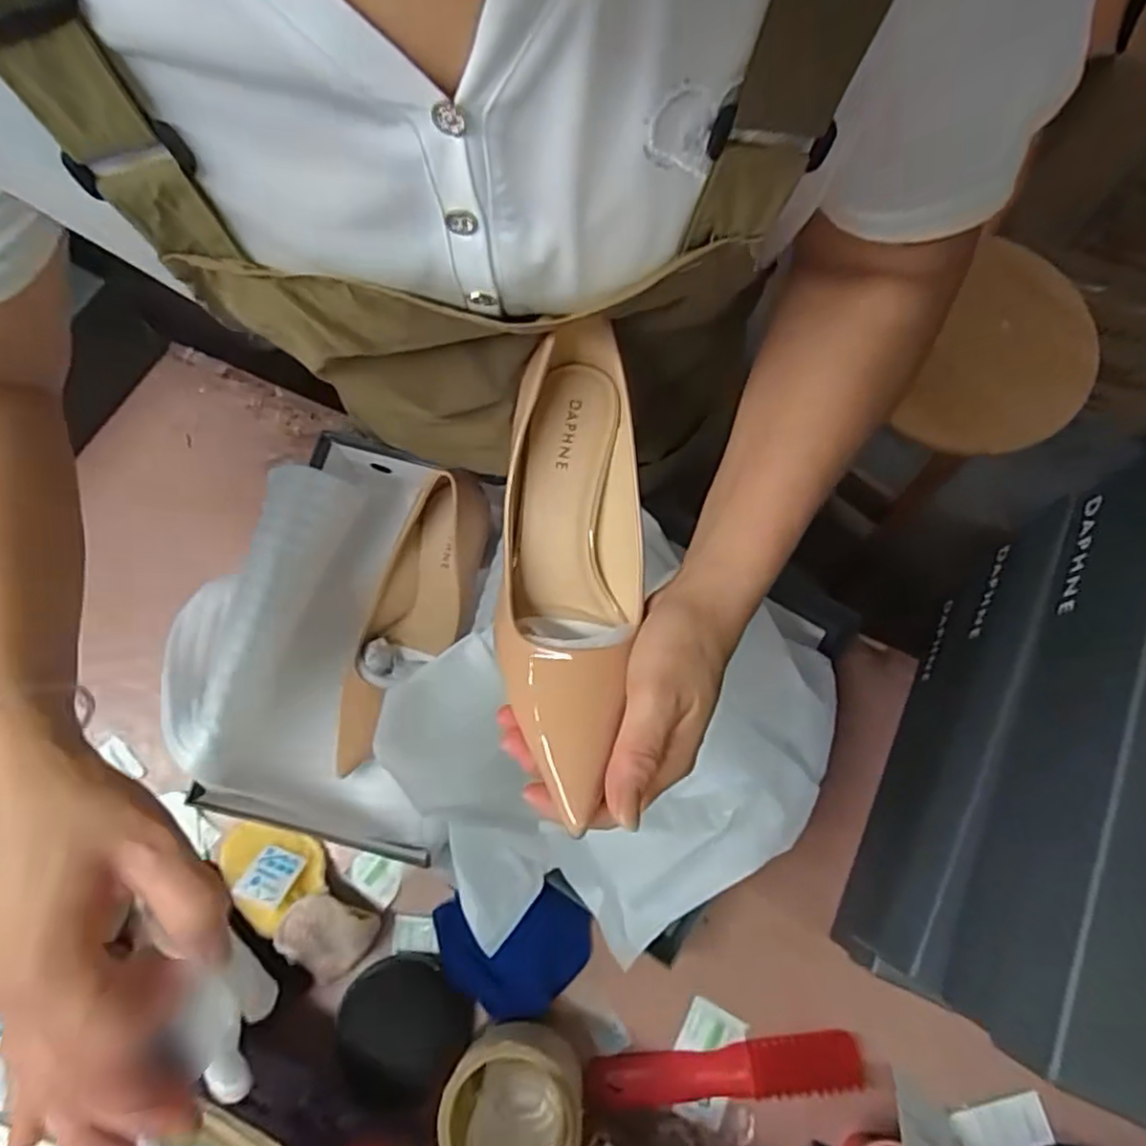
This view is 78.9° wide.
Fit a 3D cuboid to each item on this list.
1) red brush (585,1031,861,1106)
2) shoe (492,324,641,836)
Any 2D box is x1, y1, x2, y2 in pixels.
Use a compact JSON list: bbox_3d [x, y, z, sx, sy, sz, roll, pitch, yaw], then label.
[{"bbox_3d":[0.107,0.361,0.502,0.196,0.019,0.035,-6,73,0],"label":"red brush"},{"bbox_3d":[-0.001,-0.010,0.355,0.071,0.064,0.249,2,72,2],"label":"shoe"}]

